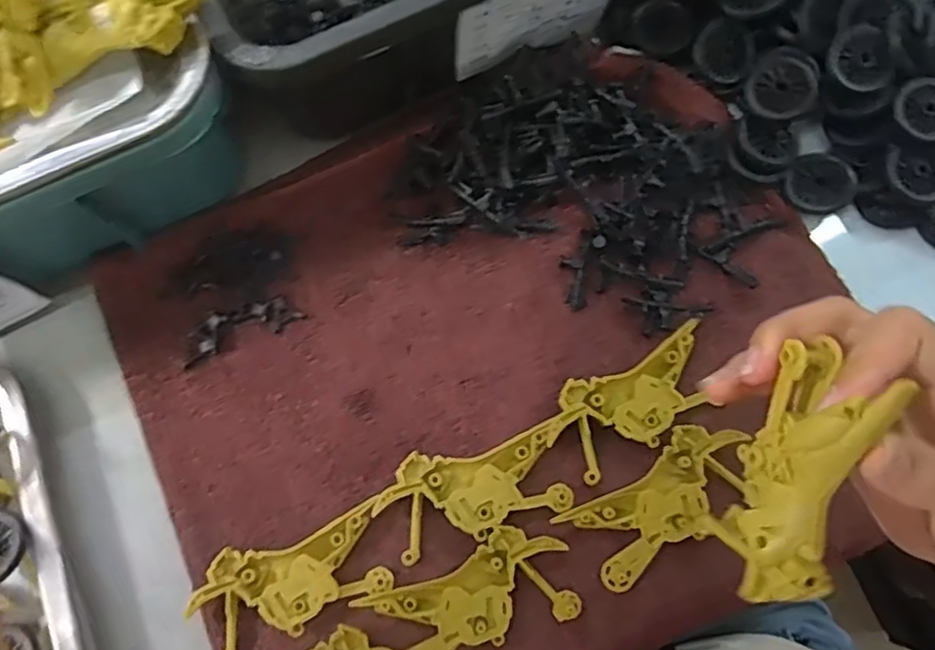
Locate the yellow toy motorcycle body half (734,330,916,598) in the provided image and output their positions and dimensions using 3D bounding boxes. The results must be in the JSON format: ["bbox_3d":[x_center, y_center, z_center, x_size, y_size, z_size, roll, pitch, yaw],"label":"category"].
[{"bbox_3d":[0.117,0.057,0.231,0.025,0.044,0.092,11,102,5],"label":"yellow toy motorcycle body half"}]

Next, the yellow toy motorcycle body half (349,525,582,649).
[{"bbox_3d":[0.003,0.138,0.335,0.098,0.009,0.050,-22,75,-4],"label":"yellow toy motorcycle body half"}]

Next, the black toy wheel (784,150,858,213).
[{"bbox_3d":[0.203,-0.082,0.382,0.036,0.007,0.037,-6,71,17],"label":"black toy wheel"}]

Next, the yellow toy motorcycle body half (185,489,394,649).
[{"bbox_3d":[-0.086,0.129,0.341,0.102,0.014,0.047,-21,75,-4],"label":"yellow toy motorcycle body half"}]

